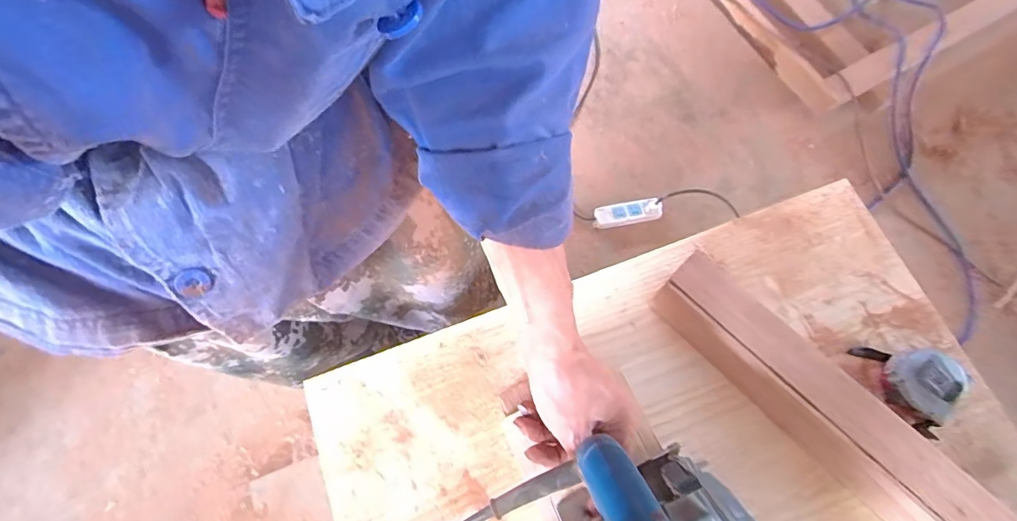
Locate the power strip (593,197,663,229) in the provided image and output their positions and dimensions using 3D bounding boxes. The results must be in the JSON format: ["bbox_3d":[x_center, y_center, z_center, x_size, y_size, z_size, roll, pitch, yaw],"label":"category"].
[{"bbox_3d":[0.318,-0.126,1.326,0.178,0.026,0.058,-8,98,29],"label":"power strip"}]

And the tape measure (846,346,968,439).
[{"bbox_3d":[0.391,0.110,0.479,0.068,0.040,0.091,-28,71,-10],"label":"tape measure"}]

